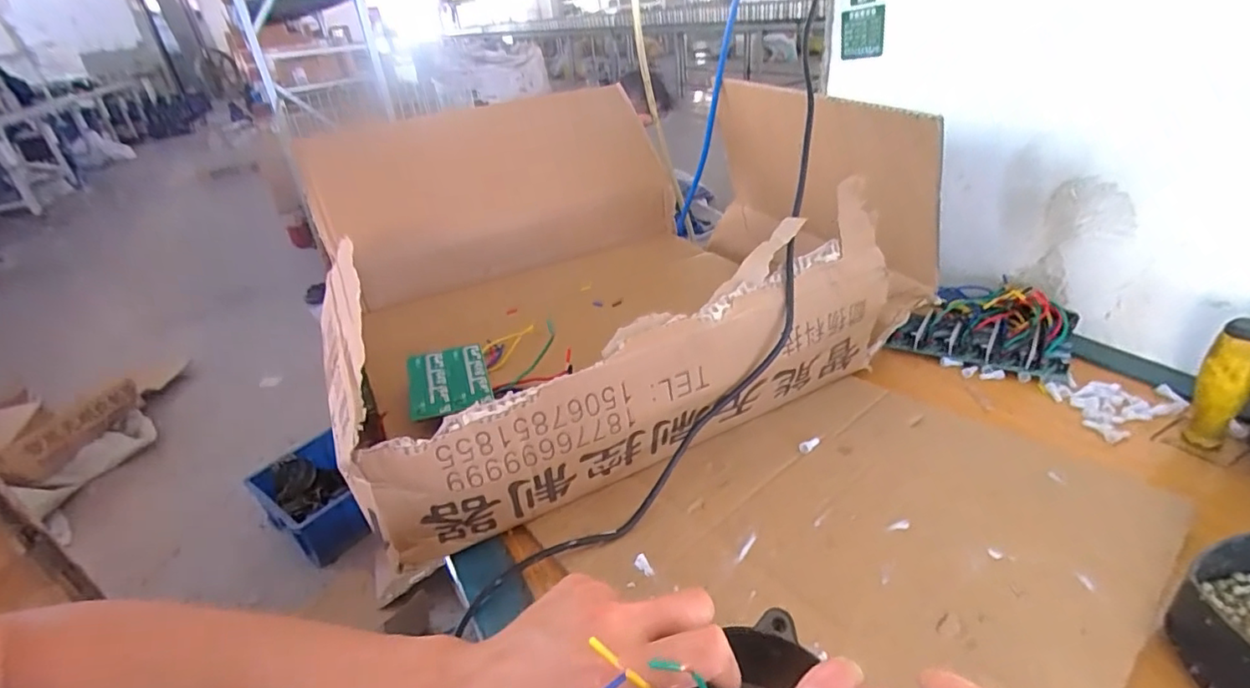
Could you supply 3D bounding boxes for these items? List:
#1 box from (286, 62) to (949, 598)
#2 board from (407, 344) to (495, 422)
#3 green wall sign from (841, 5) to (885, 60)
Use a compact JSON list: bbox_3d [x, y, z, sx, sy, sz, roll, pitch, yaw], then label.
[{"bbox_3d":[-0.017,-0.101,0.592,0.528,0.209,0.431,-17,32,-19],"label":"box"},{"bbox_3d":[-0.147,0.030,0.477,0.063,0.007,0.072,-10,45,-16],"label":"board"},{"bbox_3d":[0.291,-0.380,0.701,0.052,0.055,0.011,16,44,41],"label":"green wall sign"}]

